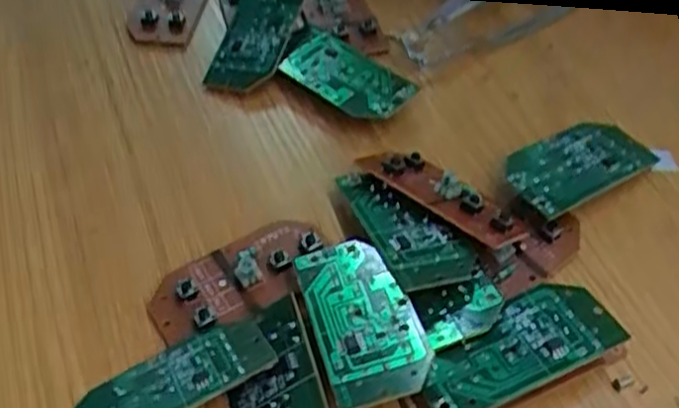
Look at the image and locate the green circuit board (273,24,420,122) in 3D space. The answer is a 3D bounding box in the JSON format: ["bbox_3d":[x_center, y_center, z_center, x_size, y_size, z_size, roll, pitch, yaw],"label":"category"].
[{"bbox_3d":[0.001,-0.053,0.306,0.058,0.007,0.029,31,64,26],"label":"green circuit board"}]

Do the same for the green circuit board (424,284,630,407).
[{"bbox_3d":[0.050,0.040,0.219,0.059,0.005,0.027,-22,48,-16],"label":"green circuit board"}]

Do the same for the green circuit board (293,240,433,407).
[{"bbox_3d":[0.007,0.032,0.221,0.029,0.004,0.060,-15,41,-7],"label":"green circuit board"}]

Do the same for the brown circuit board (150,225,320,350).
[{"bbox_3d":[-0.031,0.023,0.244,0.058,0.006,0.029,-24,54,-20],"label":"brown circuit board"}]

